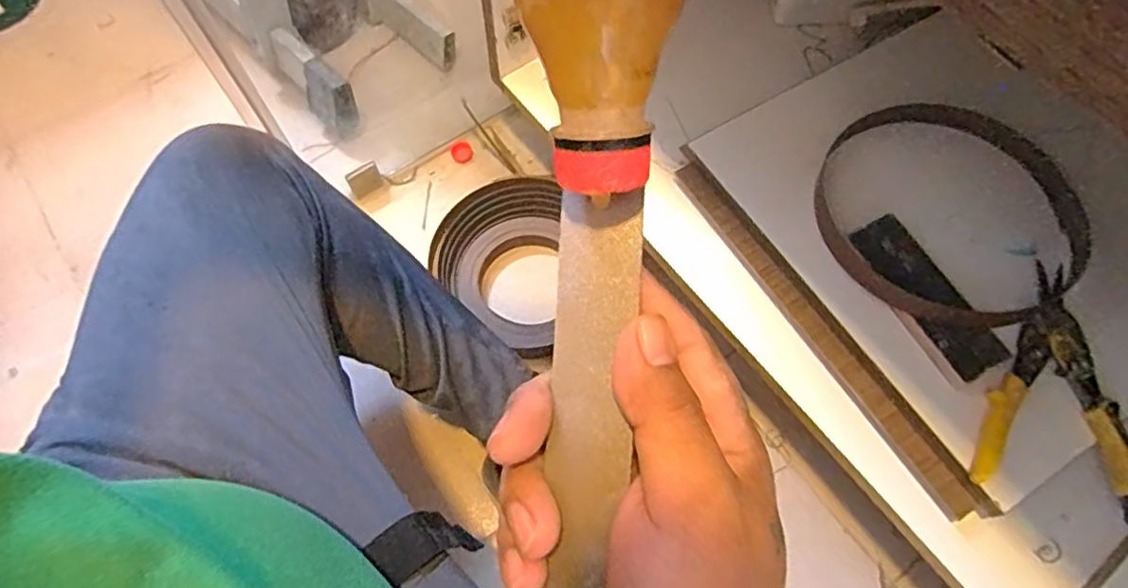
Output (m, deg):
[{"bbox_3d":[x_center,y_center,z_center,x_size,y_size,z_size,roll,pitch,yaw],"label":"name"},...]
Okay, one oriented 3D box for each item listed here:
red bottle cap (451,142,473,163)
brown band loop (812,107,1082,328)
[{"bbox_3d":[-0.147,-0.202,0.942,0.028,0.016,0.030,0,65,0],"label":"red bottle cap"},{"bbox_3d":[0.386,-0.093,0.646,0.260,0.026,0.250,-33,69,-14],"label":"brown band loop"}]

